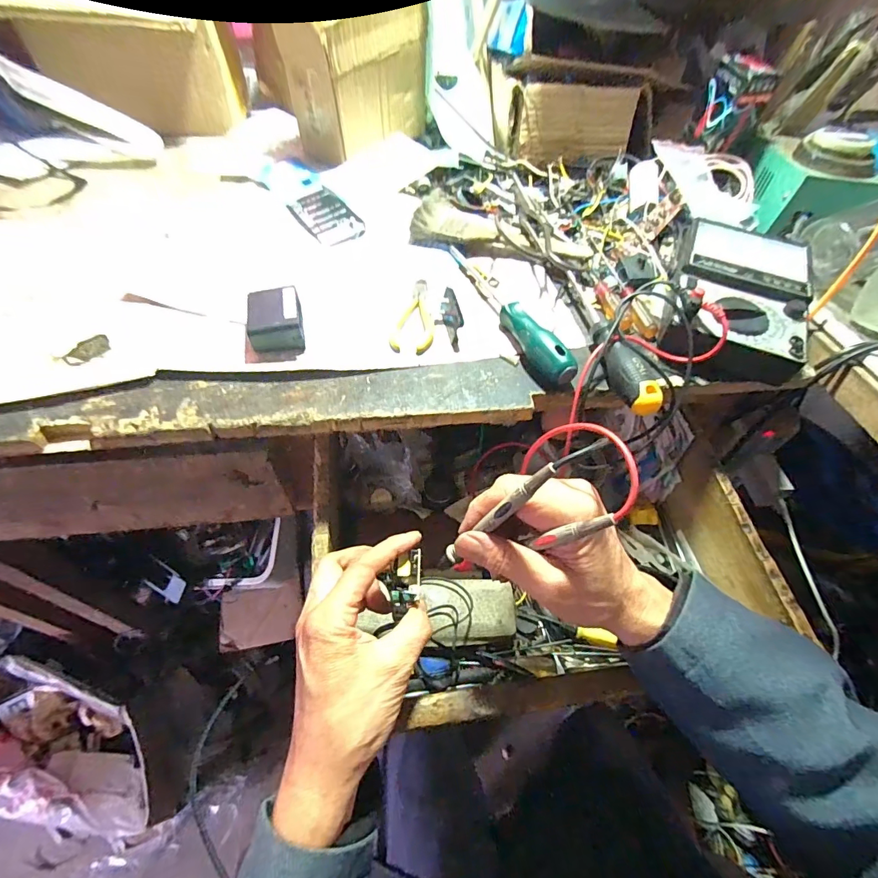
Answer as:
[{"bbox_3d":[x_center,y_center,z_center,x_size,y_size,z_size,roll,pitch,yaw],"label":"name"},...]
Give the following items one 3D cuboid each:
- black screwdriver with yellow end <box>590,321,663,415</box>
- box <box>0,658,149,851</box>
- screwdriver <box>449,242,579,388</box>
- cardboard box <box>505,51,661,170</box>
[{"bbox_3d":[0.154,-0.058,0.357,0.024,0.030,0.092,-7,57,-8],"label":"black screwdriver with yellow end"},{"bbox_3d":[-0.648,0.542,0.737,0.371,0.127,0.199,29,58,1],"label":"box"},{"bbox_3d":[0.061,-0.127,0.403,0.025,0.027,0.208,-18,59,-14],"label":"screwdriver"},{"bbox_3d":[0.167,-0.381,0.525,0.189,0.093,0.055,3,54,-5],"label":"cardboard box"}]

